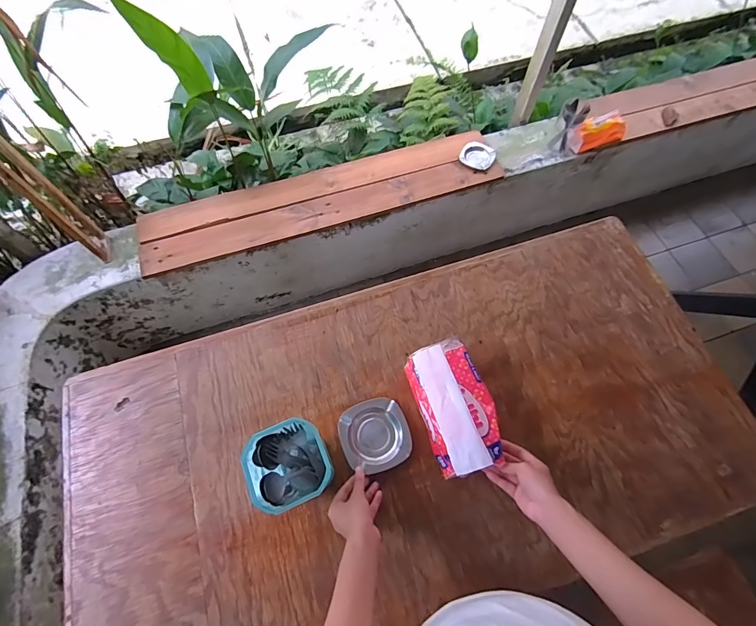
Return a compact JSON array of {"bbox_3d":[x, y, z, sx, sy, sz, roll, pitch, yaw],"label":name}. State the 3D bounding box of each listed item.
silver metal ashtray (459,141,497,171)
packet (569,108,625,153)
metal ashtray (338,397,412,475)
[{"bbox_3d":[0.356,-0.561,1.368,0.117,0.014,0.124,22,69,10],"label":"silver metal ashtray"},{"bbox_3d":[0.788,-0.654,1.387,0.200,0.075,0.084,-17,67,-7],"label":"packet"},{"bbox_3d":[-0.005,0.205,0.649,0.110,0.023,0.111,-20,68,-8],"label":"metal ashtray"}]

